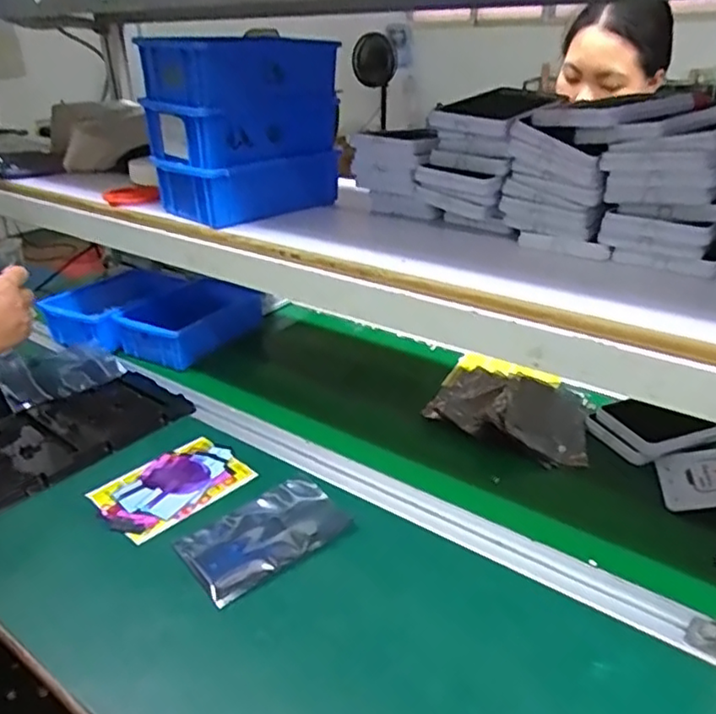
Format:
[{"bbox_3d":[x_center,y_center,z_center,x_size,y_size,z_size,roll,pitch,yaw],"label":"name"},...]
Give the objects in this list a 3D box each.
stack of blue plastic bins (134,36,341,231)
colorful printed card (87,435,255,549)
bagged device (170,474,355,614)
[{"bbox_3d":[-0.127,-0.260,0.738,0.187,0.178,0.120,-25,35,-38],"label":"stack of blue plastic bins"},{"bbox_3d":[-0.193,0.132,0.666,0.142,0.008,0.102,-26,38,-36],"label":"colorful printed card"},{"bbox_3d":[-0.086,0.163,0.596,0.144,0.004,0.093,-22,33,-34],"label":"bagged device"}]

